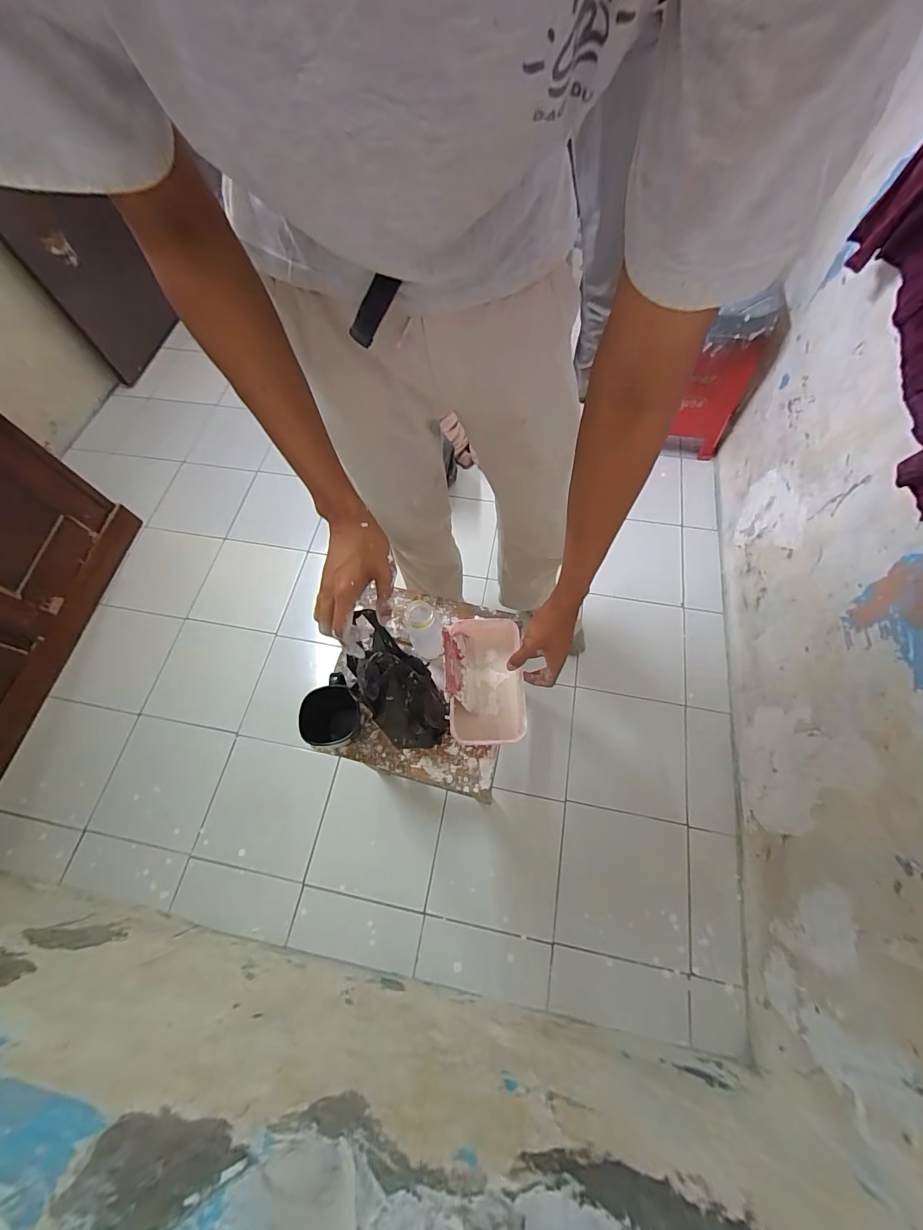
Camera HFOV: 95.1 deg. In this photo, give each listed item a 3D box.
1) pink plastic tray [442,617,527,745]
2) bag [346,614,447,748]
[{"bbox_3d":[0.036,0.101,0.641,0.115,0.087,0.179,-1,66,0],"label":"pink plastic tray"},{"bbox_3d":[-0.089,0.103,0.581,0.105,0.243,0.067,-26,39,-10],"label":"bag"}]

